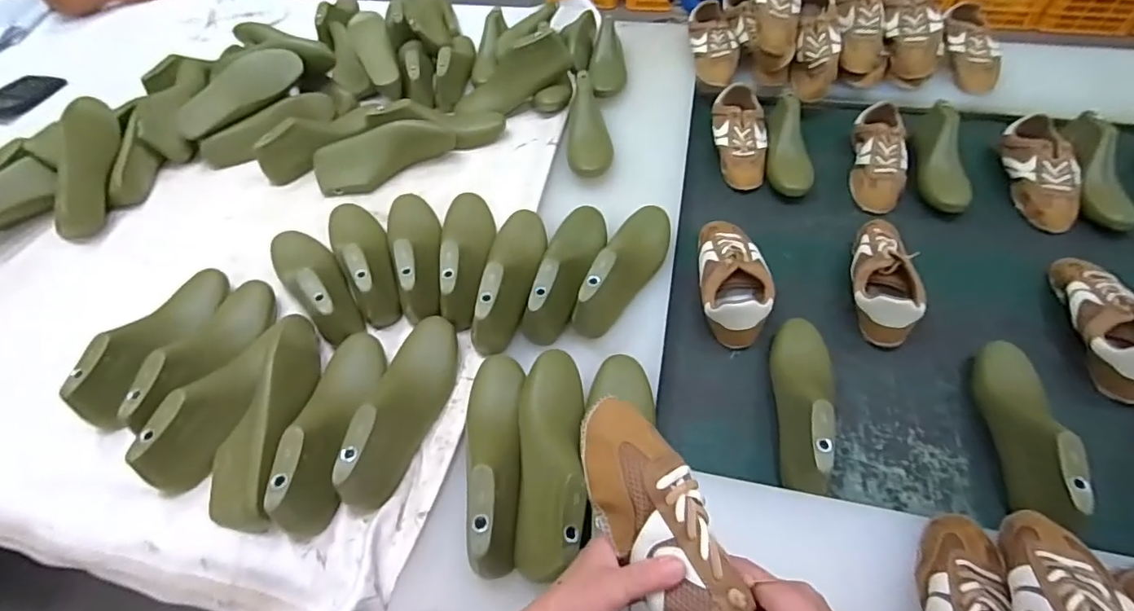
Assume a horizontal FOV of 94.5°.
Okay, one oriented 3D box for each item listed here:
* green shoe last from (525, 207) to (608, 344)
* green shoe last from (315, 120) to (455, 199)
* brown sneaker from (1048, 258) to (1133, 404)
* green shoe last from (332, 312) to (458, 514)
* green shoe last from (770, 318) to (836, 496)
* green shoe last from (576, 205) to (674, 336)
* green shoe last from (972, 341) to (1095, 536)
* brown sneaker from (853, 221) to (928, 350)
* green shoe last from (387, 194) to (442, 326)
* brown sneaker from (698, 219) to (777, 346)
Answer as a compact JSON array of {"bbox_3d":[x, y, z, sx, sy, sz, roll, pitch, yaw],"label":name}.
[{"bbox_3d":[0.000,-0.064,0.749,0.085,0.076,0.251,8,55,10],"label":"green shoe last"},{"bbox_3d":[-0.327,-0.274,0.934,0.244,0.077,0.074,-24,56,-13],"label":"green shoe last"},{"bbox_3d":[0.749,0.011,0.738,0.080,0.083,0.253,7,54,8],"label":"brown sneaker"},{"bbox_3d":[-0.193,0.112,0.629,0.071,0.087,0.247,4,54,7],"label":"green shoe last"},{"bbox_3d":[0.299,0.112,0.662,0.069,0.083,0.246,8,54,8],"label":"green shoe last"},{"bbox_3d":[0.087,-0.065,0.745,0.076,0.089,0.248,19,57,17],"label":"green shoe last"},{"bbox_3d":[0.553,0.143,0.633,0.068,0.094,0.248,13,55,12],"label":"green shoe last"},{"bbox_3d":[0.476,-0.057,0.791,0.086,0.074,0.239,10,54,9],"label":"brown sneaker"},{"bbox_3d":[-0.231,-0.098,0.778,0.083,0.072,0.256,-15,54,-7],"label":"green shoe last"},{"bbox_3d":[0.252,-0.049,0.796,0.093,0.071,0.222,4,54,7],"label":"brown sneaker"}]

